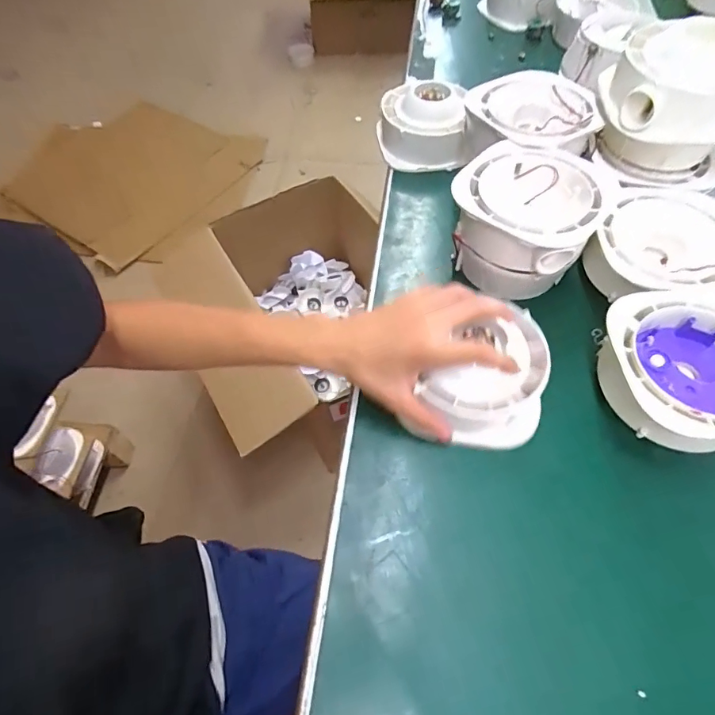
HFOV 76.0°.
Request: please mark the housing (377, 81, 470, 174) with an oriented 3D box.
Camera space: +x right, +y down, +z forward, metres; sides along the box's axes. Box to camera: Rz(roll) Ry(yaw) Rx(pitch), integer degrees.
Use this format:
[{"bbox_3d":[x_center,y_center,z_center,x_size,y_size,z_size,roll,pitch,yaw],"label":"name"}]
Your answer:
[{"bbox_3d":[0.085,-0.311,0.617,0.113,0.076,0.123,0,58,2],"label":"housing"}]

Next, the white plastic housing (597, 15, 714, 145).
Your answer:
[{"bbox_3d":[0.323,-0.277,0.455,0.129,0.072,0.099,8,59,7],"label":"white plastic housing"}]

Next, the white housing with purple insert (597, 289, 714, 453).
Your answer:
[{"bbox_3d":[0.284,0.011,0.396,0.129,0.050,0.139,-1,58,2],"label":"white housing with purple insert"}]

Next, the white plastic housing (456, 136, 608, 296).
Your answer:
[{"bbox_3d":[0.171,-0.138,0.484,0.132,0.103,0.131,-1,58,2],"label":"white plastic housing"}]

